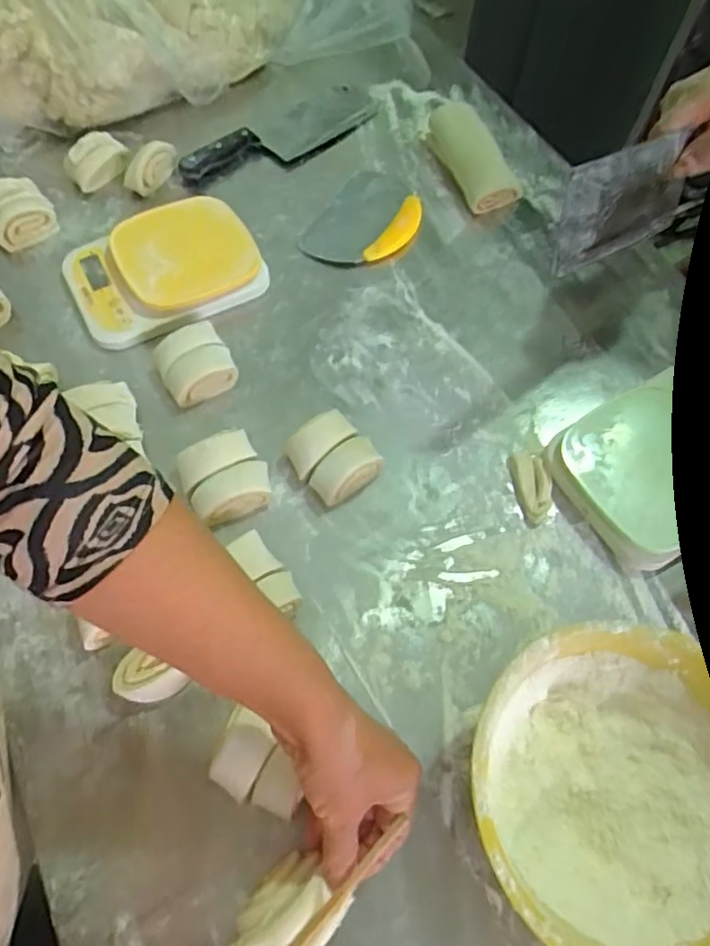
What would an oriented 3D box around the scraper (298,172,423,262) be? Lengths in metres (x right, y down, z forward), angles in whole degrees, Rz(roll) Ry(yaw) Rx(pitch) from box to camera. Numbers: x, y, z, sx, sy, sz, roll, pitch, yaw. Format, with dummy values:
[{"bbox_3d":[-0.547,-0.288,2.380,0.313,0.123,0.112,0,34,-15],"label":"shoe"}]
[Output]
[{"bbox_3d":[0.020,-0.304,0.731,0.108,0.021,0.156,27,66,12],"label":"scraper"}]

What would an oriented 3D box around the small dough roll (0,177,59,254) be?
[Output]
[{"bbox_3d":[-0.380,-0.291,0.699,0.072,0.045,0.067,-30,68,-15],"label":"small dough roll"}]

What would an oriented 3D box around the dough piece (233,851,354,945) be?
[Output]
[{"bbox_3d":[-0.046,0.288,0.396,0.075,0.032,0.052,-41,71,-19],"label":"dough piece"}]

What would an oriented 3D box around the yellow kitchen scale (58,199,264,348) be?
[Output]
[{"bbox_3d":[-0.209,-0.224,0.671,0.195,0.043,0.147,-26,67,-14],"label":"yellow kitchen scale"}]

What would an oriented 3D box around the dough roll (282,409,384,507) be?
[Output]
[{"bbox_3d":[-0.022,-0.016,0.575,0.069,0.040,0.076,-38,70,-18],"label":"dough roll"}]

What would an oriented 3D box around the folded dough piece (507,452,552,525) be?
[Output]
[{"bbox_3d":[0.165,0.009,0.571,0.030,0.020,0.073,-4,63,-3],"label":"folded dough piece"}]

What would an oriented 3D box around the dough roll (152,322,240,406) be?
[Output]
[{"bbox_3d":[-0.159,-0.109,0.614,0.067,0.030,0.074,-27,67,-14],"label":"dough roll"}]

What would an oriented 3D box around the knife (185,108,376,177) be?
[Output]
[{"bbox_3d":[-0.093,-0.425,0.781,0.257,0.023,0.078,-33,68,-16],"label":"knife"}]

